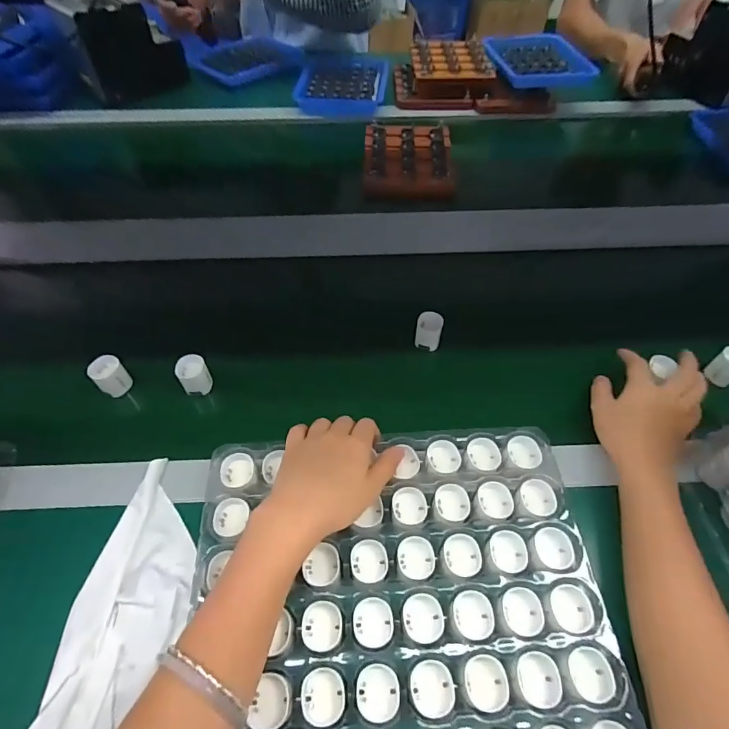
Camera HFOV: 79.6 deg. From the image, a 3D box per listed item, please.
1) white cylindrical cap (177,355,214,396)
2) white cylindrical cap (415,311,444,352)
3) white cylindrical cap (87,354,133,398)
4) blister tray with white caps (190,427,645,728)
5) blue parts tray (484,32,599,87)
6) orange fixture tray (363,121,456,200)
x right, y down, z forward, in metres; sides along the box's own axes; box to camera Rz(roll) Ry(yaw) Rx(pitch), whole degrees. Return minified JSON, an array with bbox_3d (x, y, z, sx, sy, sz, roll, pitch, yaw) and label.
[{"bbox_3d":[-0.180,0.011,0.464,0.029,0.036,0.027,1,53,-1],"label":"white cylindrical cap"},{"bbox_3d":[0.074,-0.038,0.502,0.028,0.035,0.025,11,54,6],"label":"white cylindrical cap"},{"bbox_3d":[-0.268,0.012,0.463,0.030,0.036,0.026,-36,62,-25],"label":"white cylindrical cap"},{"bbox_3d":[0.022,0.167,0.327,0.290,0.025,0.237,-2,53,-3],"label":"blister tray with white caps"},{"bbox_3d":[0.336,-0.602,0.859,0.167,0.031,0.204,-6,54,-6],"label":"blue parts tray"},{"bbox_3d":[0.073,-0.345,0.742,0.144,0.038,0.176,2,53,-1],"label":"orange fixture tray"}]

